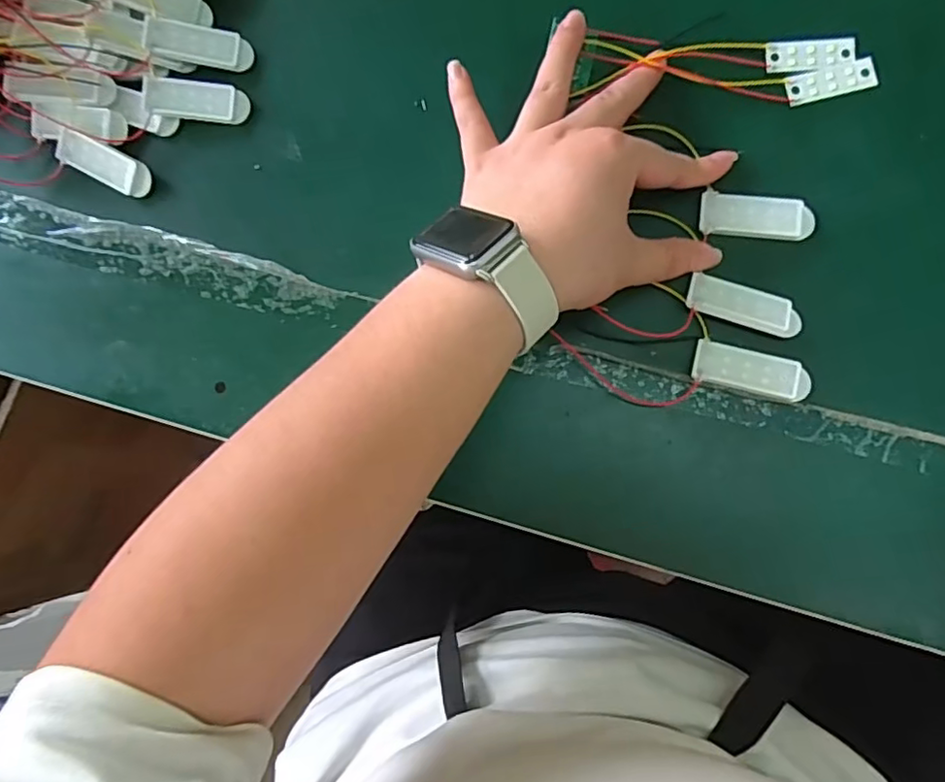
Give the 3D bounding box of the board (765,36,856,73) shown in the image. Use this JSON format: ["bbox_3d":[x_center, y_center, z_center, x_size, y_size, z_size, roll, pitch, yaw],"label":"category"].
[{"bbox_3d":[0.182,-0.182,0.326,0.046,0.004,0.016,0,83,5],"label":"board"}]

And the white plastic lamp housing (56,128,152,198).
[{"bbox_3d":[-0.215,-0.132,0.354,0.059,0.013,0.020,26,86,8],"label":"white plastic lamp housing"}]

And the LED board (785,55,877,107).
[{"bbox_3d":[0.193,-0.167,0.326,0.045,0.004,0.017,-12,82,4],"label":"LED board"}]

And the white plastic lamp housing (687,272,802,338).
[{"bbox_3d":[0.139,-0.044,0.310,0.056,0.007,0.022,21,85,8],"label":"white plastic lamp housing"}]

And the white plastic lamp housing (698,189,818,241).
[{"bbox_3d":[0.149,-0.092,0.318,0.056,0.004,0.024,8,84,6],"label":"white plastic lamp housing"}]

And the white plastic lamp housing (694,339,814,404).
[{"bbox_3d":[0.142,-0.010,0.308,0.057,0.004,0.022,14,84,7],"label":"white plastic lamp housing"}]

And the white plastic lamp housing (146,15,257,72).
[{"bbox_3d":[-0.158,-0.202,0.354,0.058,0.007,0.022,8,83,-10],"label":"white plastic lamp housing"}]

